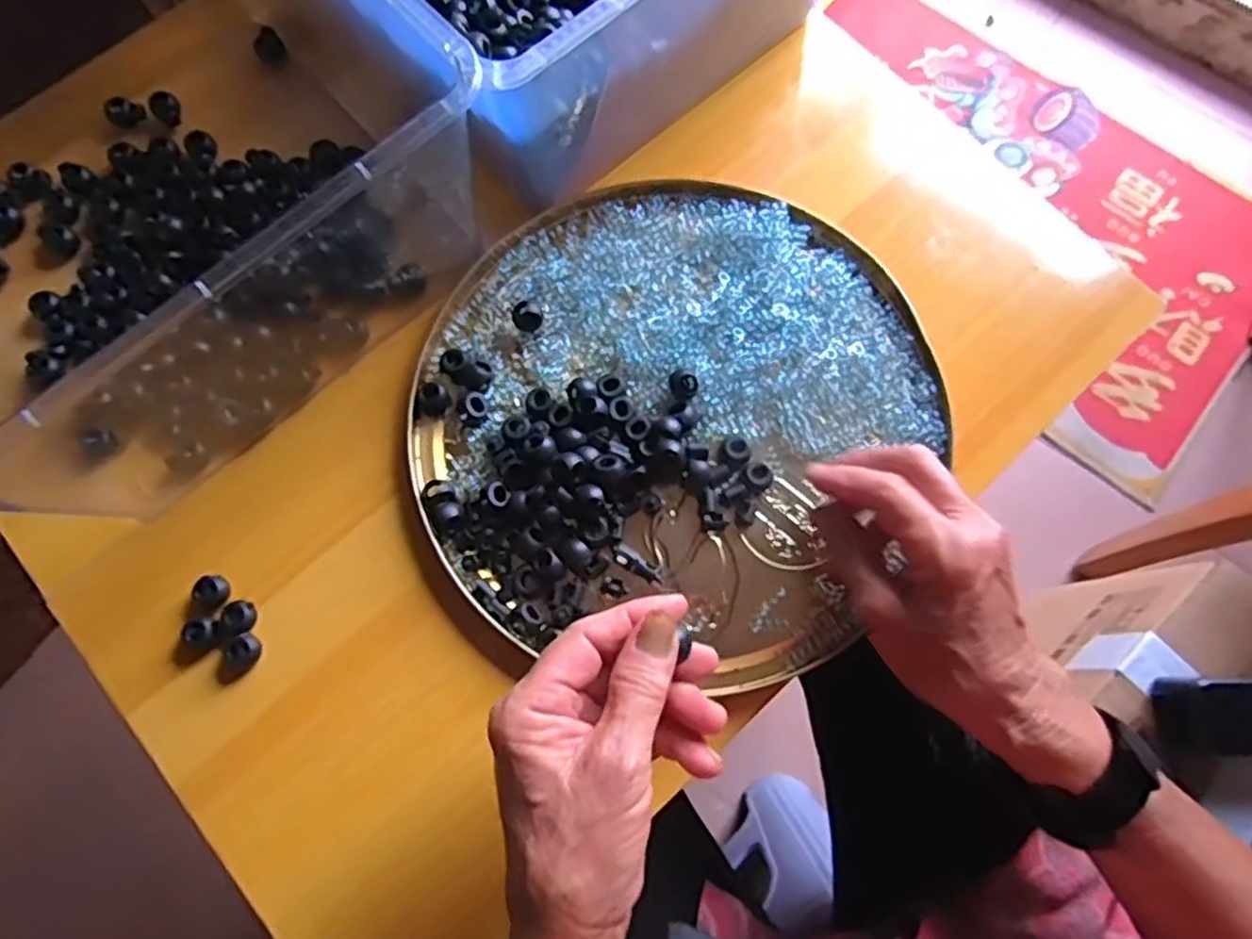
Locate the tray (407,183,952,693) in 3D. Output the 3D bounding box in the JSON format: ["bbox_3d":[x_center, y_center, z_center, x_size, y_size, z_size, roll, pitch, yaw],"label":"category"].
[{"bbox_3d":[0.021,-0.035,0.406,0.269,0.023,0.274,0,75,0],"label":"tray"}]

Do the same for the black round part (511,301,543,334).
[{"bbox_3d":[-0.057,-0.087,0.414,0.016,0.014,0.015,0,75,0],"label":"black round part"}]

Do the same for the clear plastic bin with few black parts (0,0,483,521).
[{"bbox_3d":[-0.266,-0.152,0.373,0.316,0.146,0.282,-41,79,-10],"label":"clear plastic bin with few black parts"}]

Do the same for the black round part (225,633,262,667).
[{"bbox_3d":[-0.199,0.094,0.376,0.017,0.010,0.015,-25,76,-7],"label":"black round part"}]

